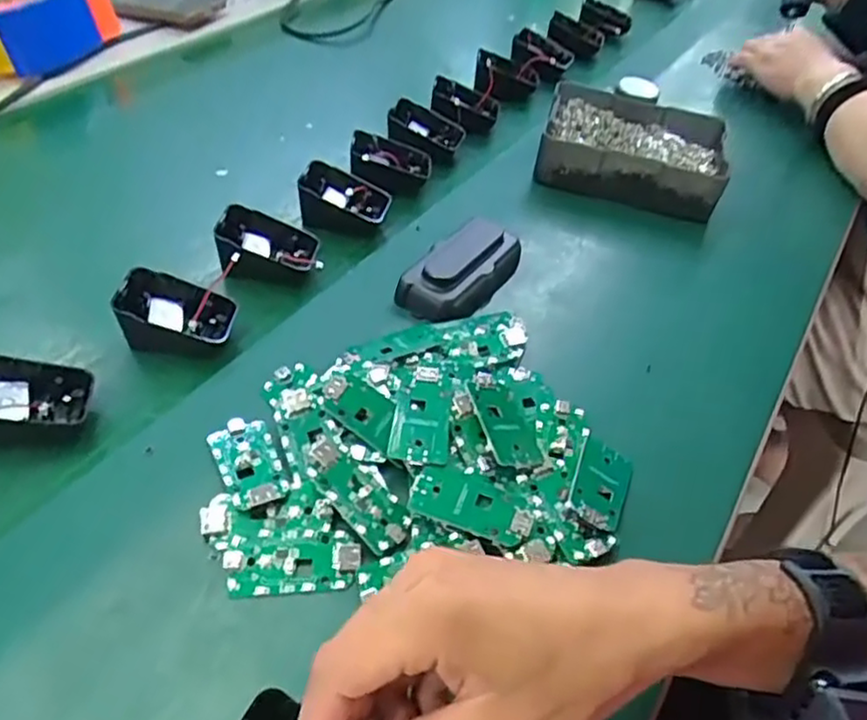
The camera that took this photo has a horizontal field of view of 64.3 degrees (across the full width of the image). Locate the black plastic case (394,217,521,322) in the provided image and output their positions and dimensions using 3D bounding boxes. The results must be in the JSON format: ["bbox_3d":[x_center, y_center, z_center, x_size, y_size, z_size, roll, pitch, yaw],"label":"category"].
[{"bbox_3d":[0.021,-0.066,0.493,0.052,0.034,0.100,26,48,19],"label":"black plastic case"}]

